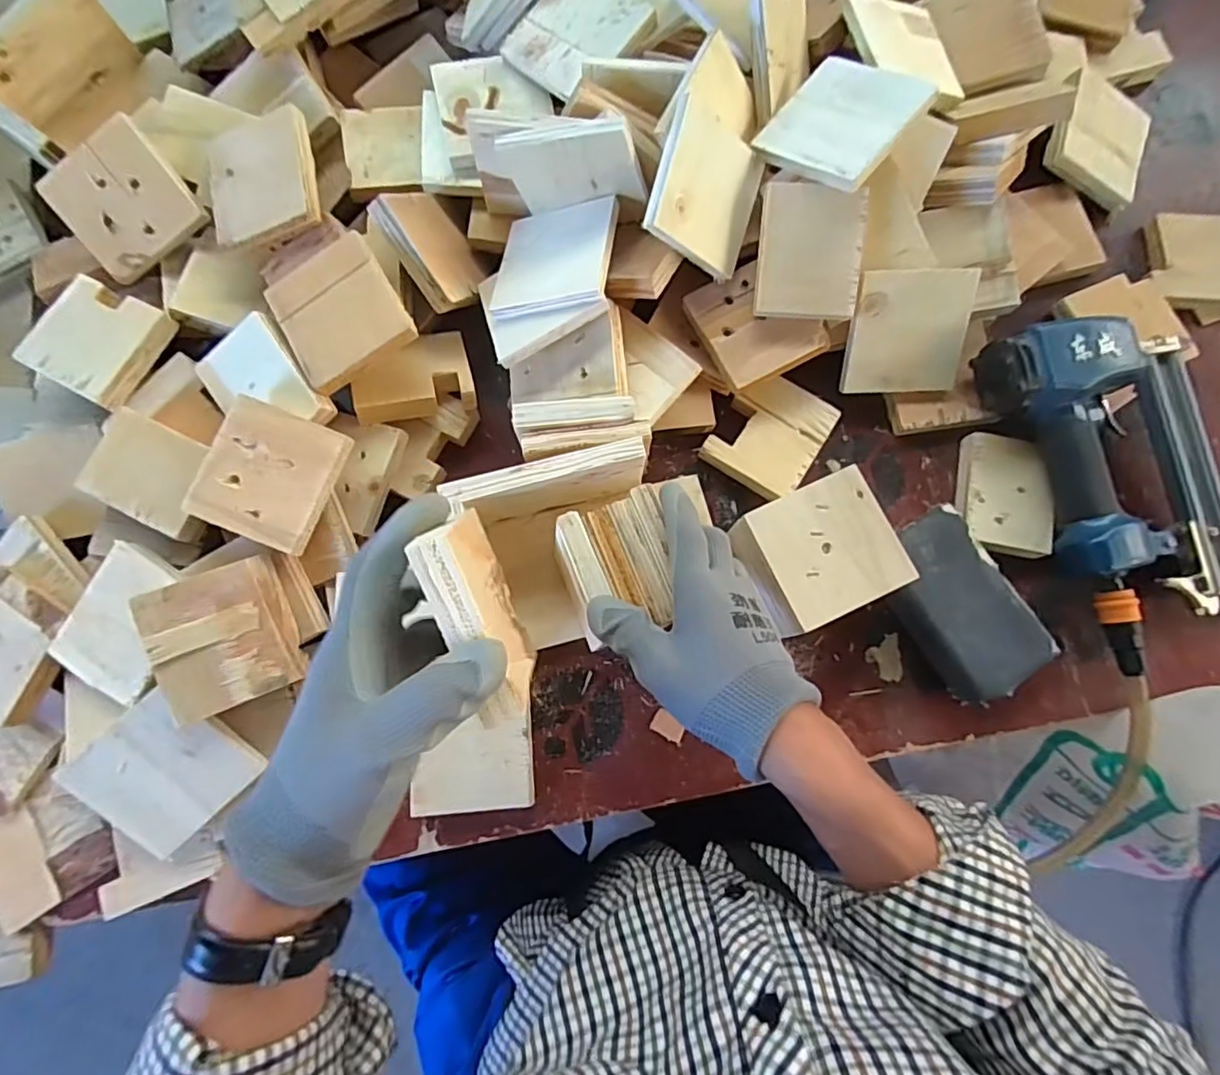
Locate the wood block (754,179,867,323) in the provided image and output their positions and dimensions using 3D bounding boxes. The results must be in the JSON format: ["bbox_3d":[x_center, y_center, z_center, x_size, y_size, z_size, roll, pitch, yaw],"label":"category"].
[{"bbox_3d":[0.149,-0.212,0.454,0.074,0.014,0.091,3,103,7],"label":"wood block"}]

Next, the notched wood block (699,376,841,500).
[{"bbox_3d":[0.132,-0.085,0.498,0.080,0.014,0.093,33,79,6],"label":"notched wood block"}]

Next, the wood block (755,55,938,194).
[{"bbox_3d":[0.168,-0.302,0.442,0.092,0.013,0.092,38,89,26],"label":"wood block"}]

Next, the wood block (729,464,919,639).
[{"bbox_3d":[0.151,0.013,0.451,0.095,0.064,0.090,-24,79,-7],"label":"wood block"}]

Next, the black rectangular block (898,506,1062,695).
[{"bbox_3d":[0.266,0.051,0.471,0.078,0.038,0.138,-27,80,-7],"label":"black rectangular block"}]

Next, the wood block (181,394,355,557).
[{"bbox_3d":[-0.238,-0.044,0.425,0.085,0.012,0.090,23,83,-3],"label":"wood block"}]

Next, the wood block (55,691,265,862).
[{"bbox_3d":[-0.299,0.158,0.407,0.095,0.010,0.089,-43,103,-2],"label":"wood block"}]

